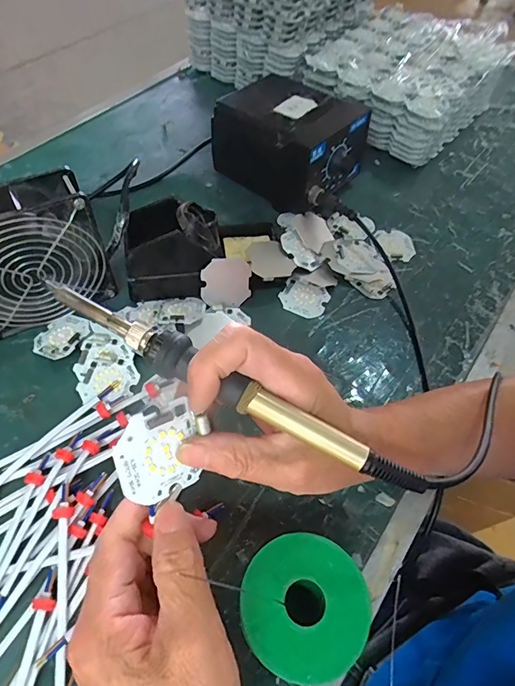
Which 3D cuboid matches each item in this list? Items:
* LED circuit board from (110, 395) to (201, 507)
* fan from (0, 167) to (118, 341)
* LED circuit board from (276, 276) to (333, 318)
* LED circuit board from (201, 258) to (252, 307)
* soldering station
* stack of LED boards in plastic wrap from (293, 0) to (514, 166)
[{"bbox_3d":[-0.046,0.053,0.207,0.041,0.045,0.004,-20,21,-32],"label":"LED circuit board"},{"bbox_3d":[-0.189,-0.067,0.358,0.118,0.118,0.045,-25,62,-19],"label":"fan"},{"bbox_3d":[0.046,-0.045,0.432,0.046,0.010,0.038,20,58,9],"label":"LED circuit board"},{"bbox_3d":[-0.029,-0.057,0.410,0.045,0.045,0.004,0,18,-8],"label":"LED circuit board"},{"bbox_3d":[0.039,-0.229,0.498,0.146,0.091,0.112,36,62,18],"label":"soldering station"},{"bbox_3d":[0.199,-0.354,0.584,0.228,0.097,0.193,-37,67,-24],"label":"stack of LED boards in plastic wrap"}]

